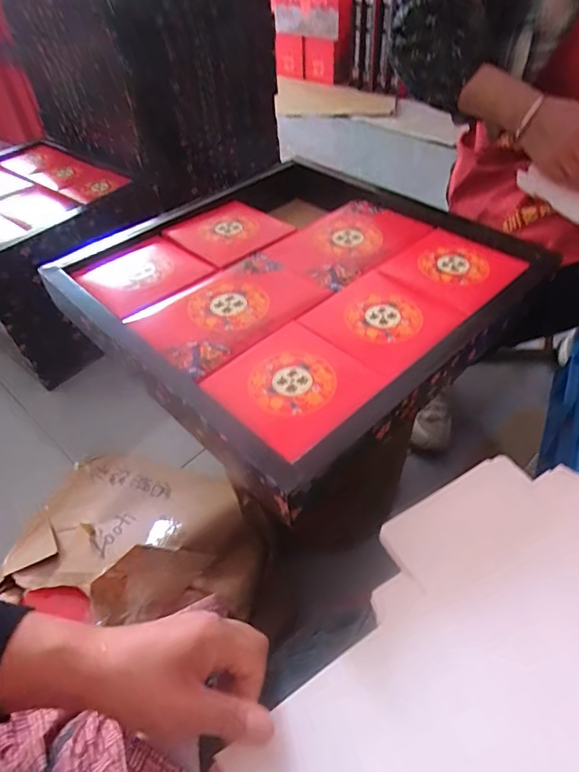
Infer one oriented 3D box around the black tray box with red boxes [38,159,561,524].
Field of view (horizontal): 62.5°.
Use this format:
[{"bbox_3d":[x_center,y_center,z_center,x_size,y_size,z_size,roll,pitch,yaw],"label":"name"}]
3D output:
[{"bbox_3d":[0.026,-0.129,0.582,0.508,0.079,0.460,-35,54,-27],"label":"black tray box with red boxes"}]

